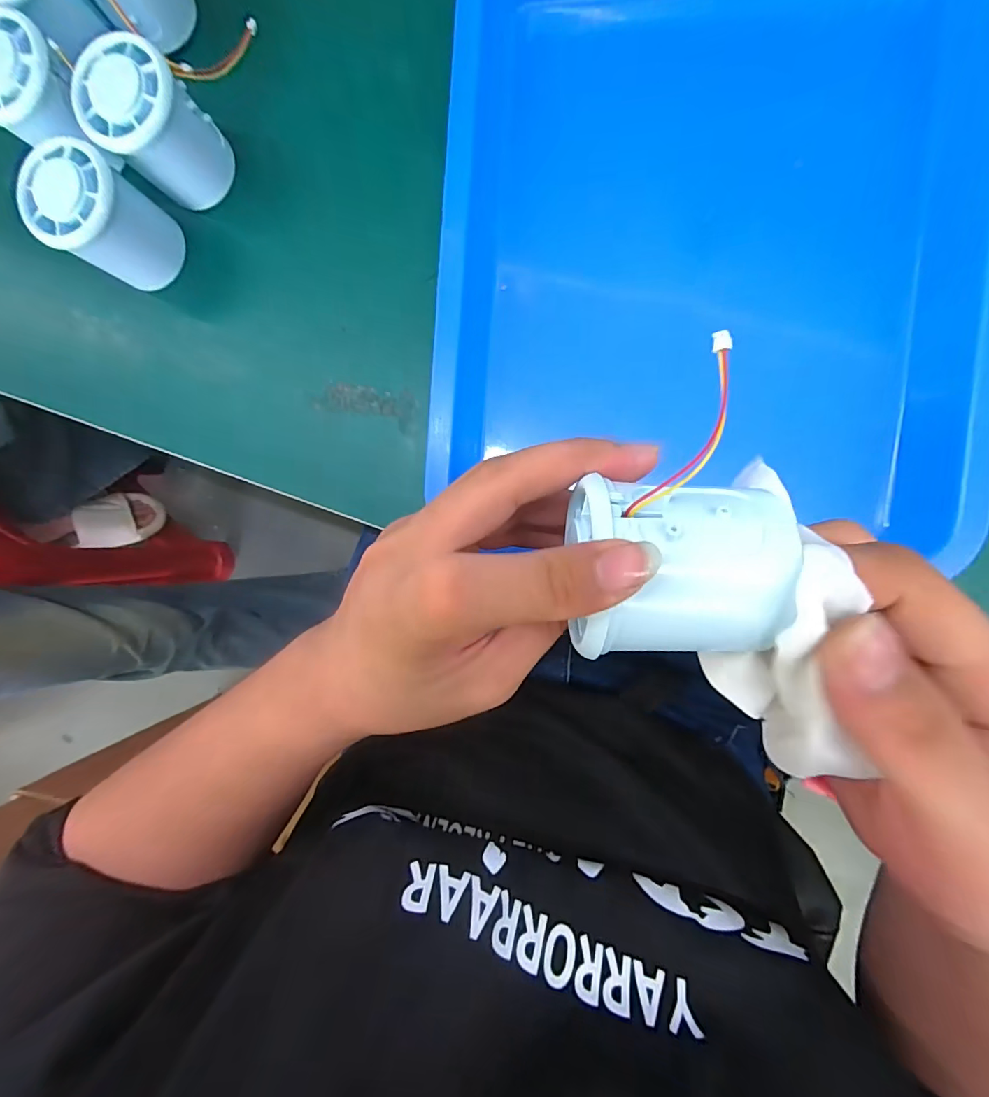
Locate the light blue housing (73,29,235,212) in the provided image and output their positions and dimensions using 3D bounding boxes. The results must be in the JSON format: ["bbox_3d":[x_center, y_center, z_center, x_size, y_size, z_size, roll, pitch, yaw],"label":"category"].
[{"bbox_3d":[-0.193,-0.242,0.273,0.053,0.067,0.052,0,92,9],"label":"light blue housing"}]

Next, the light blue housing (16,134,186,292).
[{"bbox_3d":[-0.233,-0.195,0.282,0.050,0.065,0.056,36,94,8],"label":"light blue housing"}]

